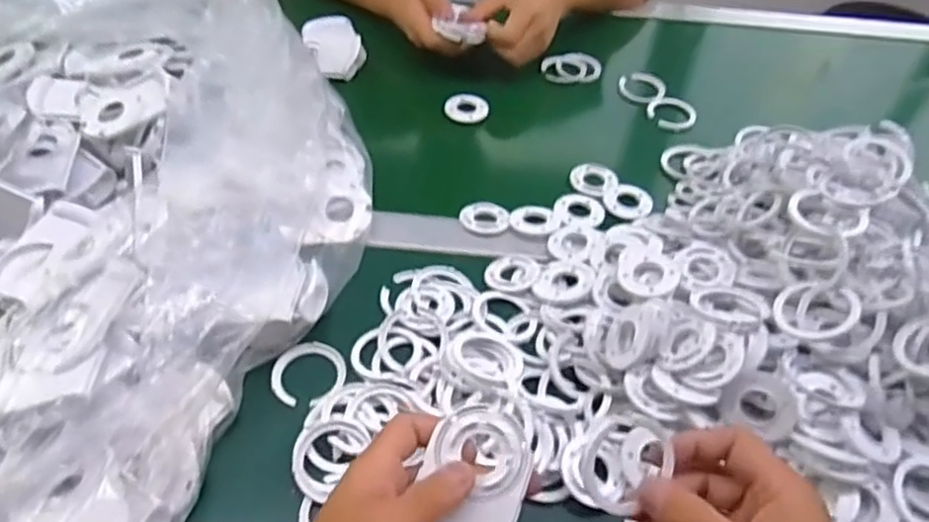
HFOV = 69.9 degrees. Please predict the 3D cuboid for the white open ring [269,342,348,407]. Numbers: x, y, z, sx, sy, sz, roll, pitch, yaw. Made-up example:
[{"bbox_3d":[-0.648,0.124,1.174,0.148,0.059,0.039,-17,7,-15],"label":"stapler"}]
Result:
[{"bbox_3d":[-0.112,0.079,0.476,0.050,0.004,0.053,2,47,-2],"label":"white open ring"}]

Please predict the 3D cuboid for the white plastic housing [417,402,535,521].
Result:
[{"bbox_3d":[0.005,0.121,0.360,0.055,0.005,0.082,15,73,10],"label":"white plastic housing"}]

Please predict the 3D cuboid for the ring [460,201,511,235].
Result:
[{"bbox_3d":[0.019,-0.039,0.591,0.042,0.009,0.036,10,47,5],"label":"ring"}]

